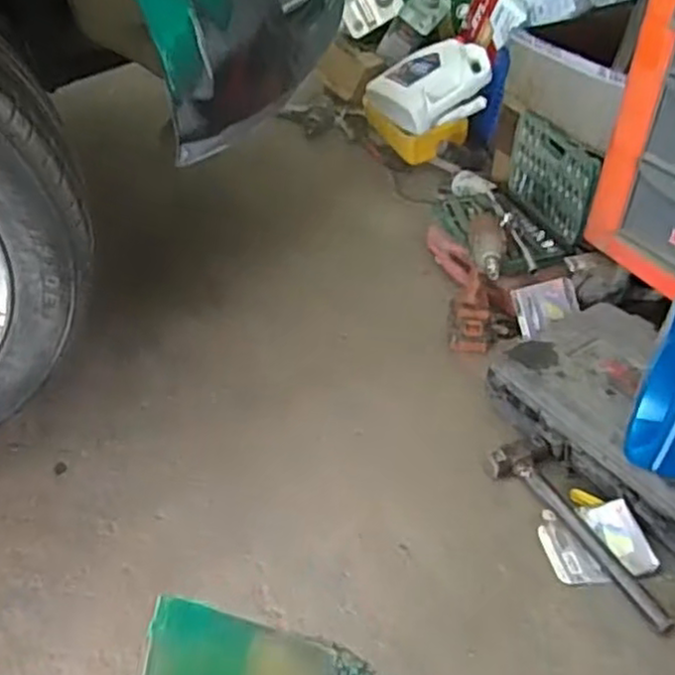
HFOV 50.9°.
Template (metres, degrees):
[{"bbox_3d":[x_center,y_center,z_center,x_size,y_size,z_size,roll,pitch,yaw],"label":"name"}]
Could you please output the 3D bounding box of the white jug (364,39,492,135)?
[{"bbox_3d":[0.237,-0.639,1.777,0.272,0.130,0.249,-30,57,-11],"label":"white jug"}]

